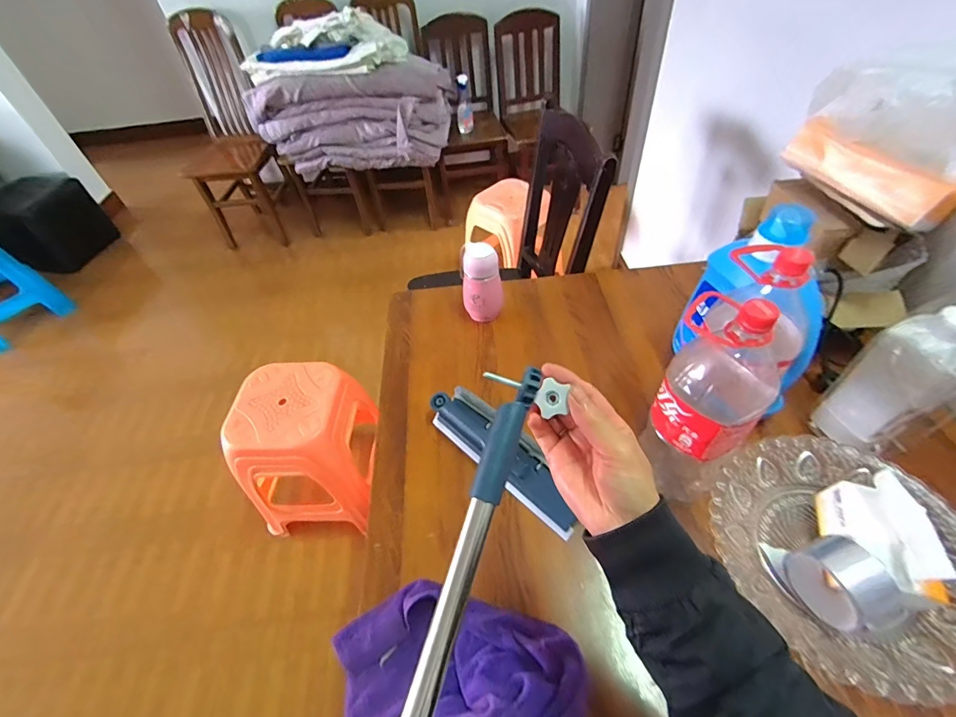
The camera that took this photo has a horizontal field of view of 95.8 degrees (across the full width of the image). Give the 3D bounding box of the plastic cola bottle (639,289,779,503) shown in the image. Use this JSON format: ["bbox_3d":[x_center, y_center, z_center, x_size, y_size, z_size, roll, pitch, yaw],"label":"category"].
[{"bbox_3d":[0.259,0.058,0.505,0.096,0.317,0.105,-38,56,-23],"label":"plastic cola bottle"}]

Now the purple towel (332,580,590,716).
[{"bbox_3d":[-0.059,0.389,0.453,0.263,0.049,0.319,25,57,25],"label":"purple towel"}]

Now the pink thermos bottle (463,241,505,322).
[{"bbox_3d":[0.009,-0.145,0.829,0.075,0.144,0.072,-6,49,1],"label":"pink thermos bottle"}]

